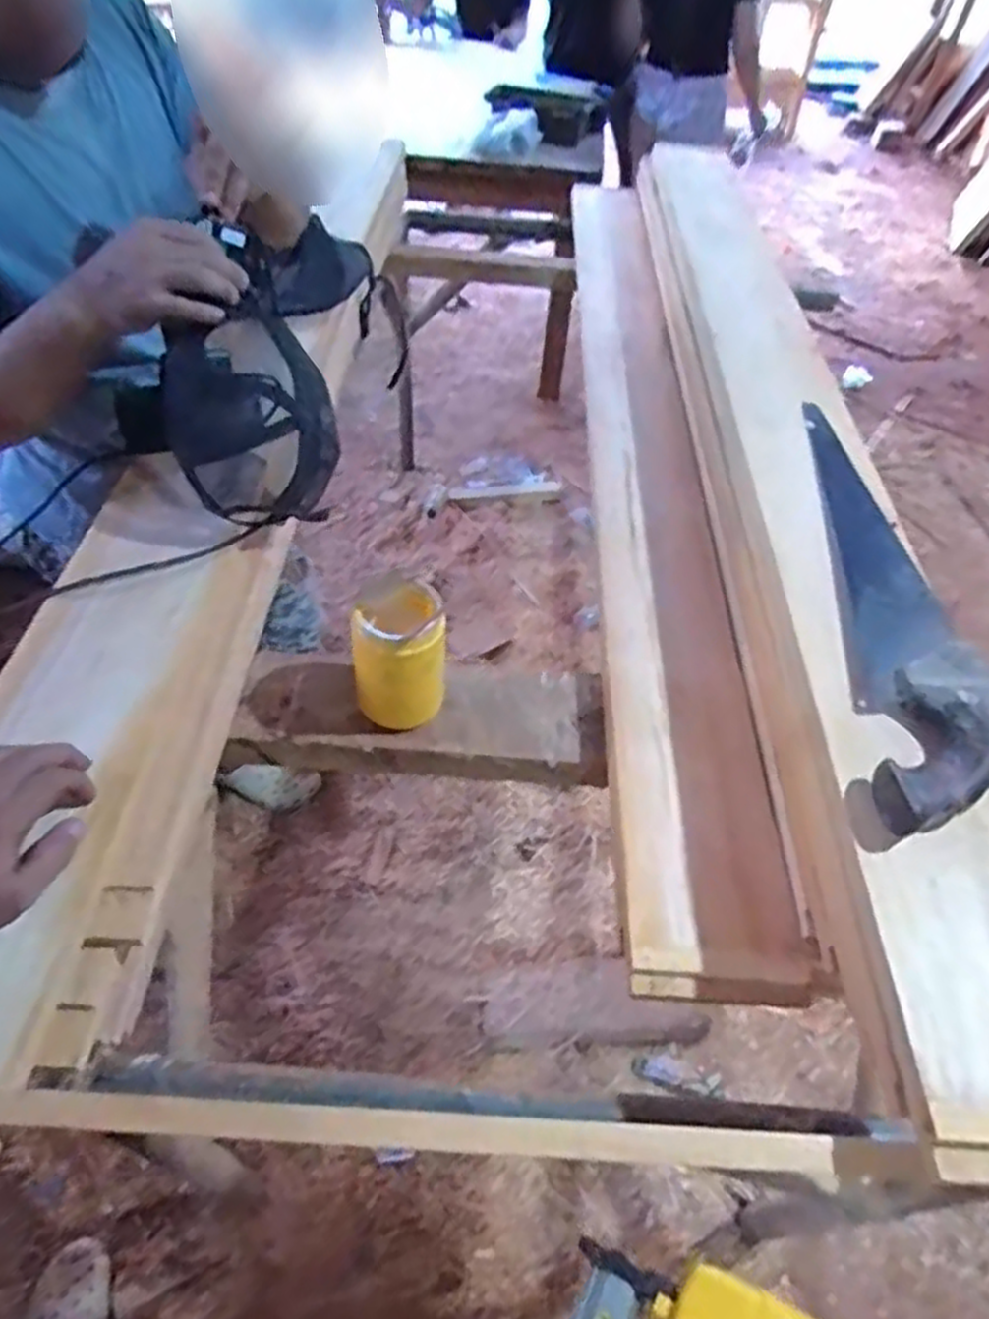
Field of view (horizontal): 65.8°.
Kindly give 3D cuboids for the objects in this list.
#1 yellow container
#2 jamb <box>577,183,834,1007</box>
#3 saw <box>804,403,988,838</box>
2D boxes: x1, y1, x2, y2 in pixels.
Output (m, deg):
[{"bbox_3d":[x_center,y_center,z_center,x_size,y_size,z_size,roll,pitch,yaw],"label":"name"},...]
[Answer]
[{"bbox_3d":[-0.097,0.004,0.784,0.088,0.140,0.080,-8,50,-11],"label":"yellow container"},{"bbox_3d":[0.212,-0.341,1.181,0.175,0.067,1.651,3,49,-1],"label":"jamb"},{"bbox_3d":[0.398,-0.096,0.756,0.123,0.040,0.613,10,49,5],"label":"saw"}]

